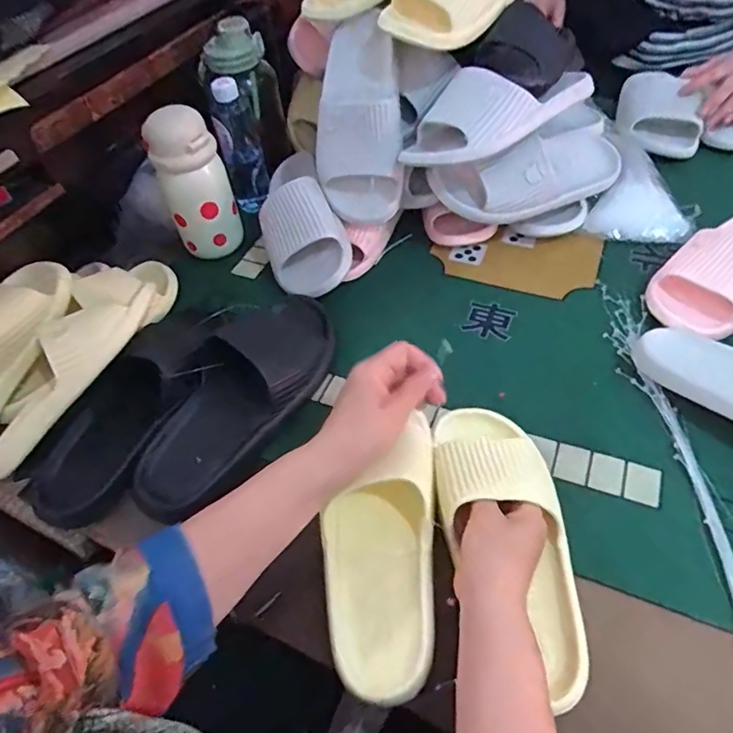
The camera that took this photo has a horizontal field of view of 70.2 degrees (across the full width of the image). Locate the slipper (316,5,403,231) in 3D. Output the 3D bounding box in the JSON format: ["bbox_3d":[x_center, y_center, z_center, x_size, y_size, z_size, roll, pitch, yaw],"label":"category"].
[{"bbox_3d":[-0.012,-0.315,0.647,0.105,0.067,0.265,-2,80,2],"label":"slipper"}]

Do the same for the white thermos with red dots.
[{"bbox_3d":[-0.217,-0.229,0.661,0.082,0.172,0.067,-24,54,-14],"label":"white thermos with red dots"}]

